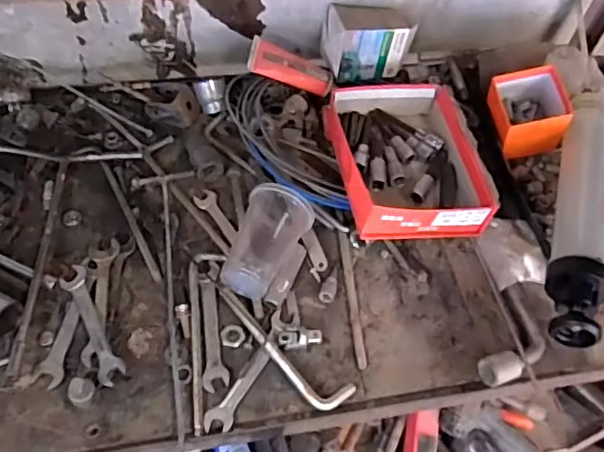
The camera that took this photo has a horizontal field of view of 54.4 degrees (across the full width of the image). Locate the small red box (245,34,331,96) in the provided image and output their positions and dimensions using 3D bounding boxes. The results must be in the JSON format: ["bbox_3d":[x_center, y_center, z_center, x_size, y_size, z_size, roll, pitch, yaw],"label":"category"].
[{"bbox_3d":[-0.014,-0.218,0.815,0.119,0.021,0.050,19,57,-17],"label":"small red box"}]

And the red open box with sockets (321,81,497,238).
[{"bbox_3d":[0.127,-0.093,0.727,0.164,0.051,0.225,-5,60,-7],"label":"red open box with sockets"}]

